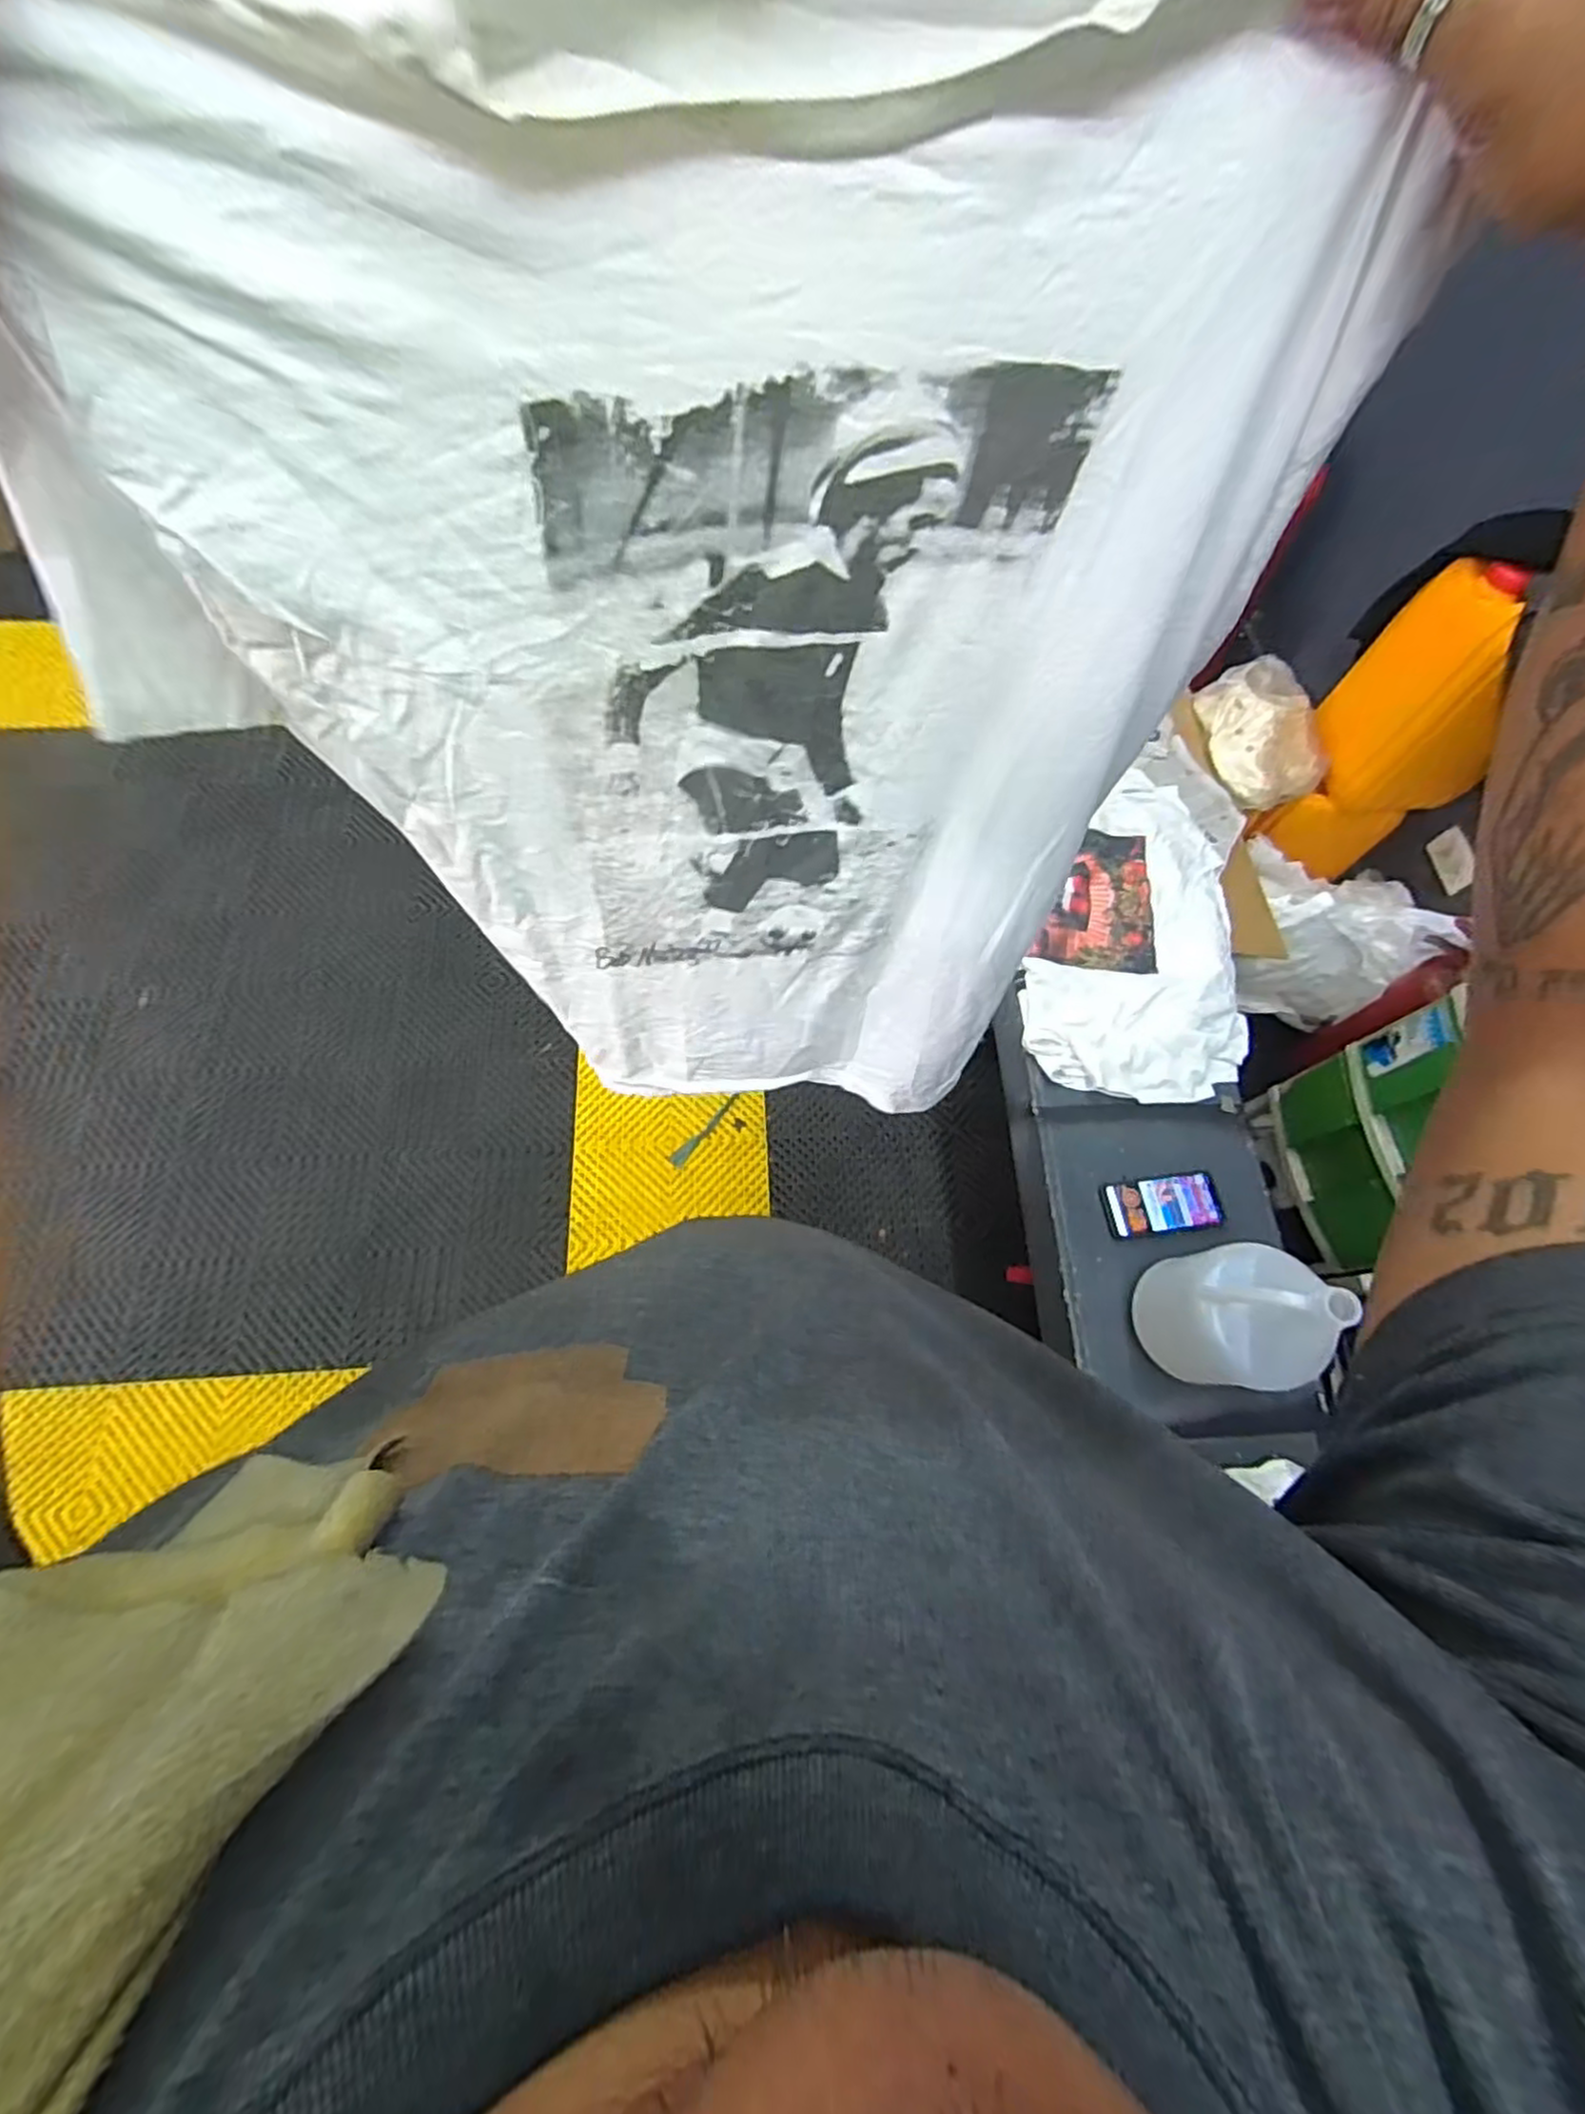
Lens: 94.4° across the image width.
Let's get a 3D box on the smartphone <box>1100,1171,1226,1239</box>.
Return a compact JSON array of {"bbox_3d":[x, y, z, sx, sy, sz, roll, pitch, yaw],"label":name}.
[{"bbox_3d":[0.537,0.211,1.059,0.176,0.016,0.082,-7,67,-5],"label":"smartphone"}]

